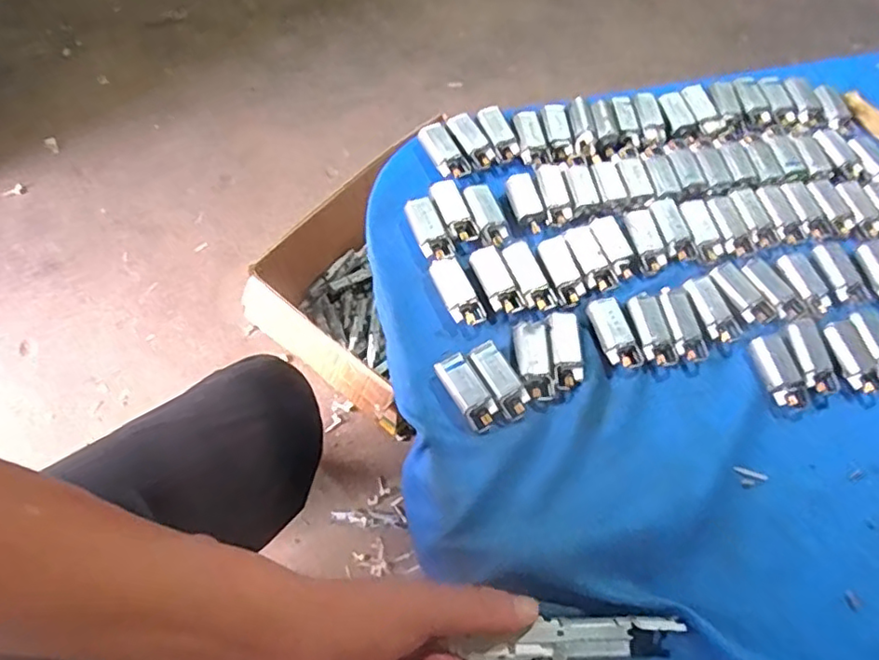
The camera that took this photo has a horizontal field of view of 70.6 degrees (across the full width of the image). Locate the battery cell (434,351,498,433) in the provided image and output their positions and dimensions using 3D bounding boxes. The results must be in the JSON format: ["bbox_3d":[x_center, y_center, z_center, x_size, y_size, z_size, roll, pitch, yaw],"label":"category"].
[{"bbox_3d":[0.016,0.036,0.359,0.018,0.012,0.046,-30,71,-17],"label":"battery cell"}]

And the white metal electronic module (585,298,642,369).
[{"bbox_3d":[0.107,0.003,0.380,0.020,0.005,0.046,-28,88,-15],"label":"white metal electronic module"}]

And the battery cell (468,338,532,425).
[{"bbox_3d":[0.036,0.030,0.363,0.018,0.013,0.046,-29,71,-17],"label":"battery cell"}]

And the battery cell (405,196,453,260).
[{"bbox_3d":[-0.008,-0.067,0.406,0.018,0.008,0.044,-19,68,-13],"label":"battery cell"}]

